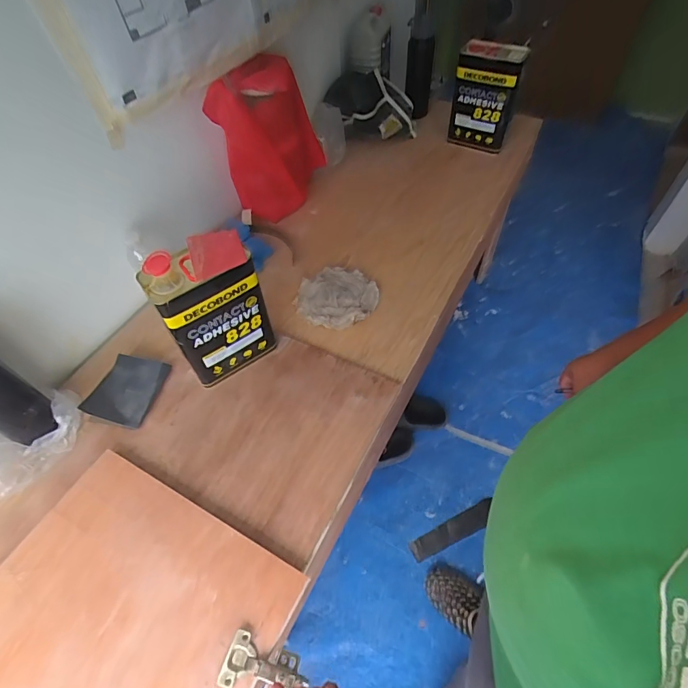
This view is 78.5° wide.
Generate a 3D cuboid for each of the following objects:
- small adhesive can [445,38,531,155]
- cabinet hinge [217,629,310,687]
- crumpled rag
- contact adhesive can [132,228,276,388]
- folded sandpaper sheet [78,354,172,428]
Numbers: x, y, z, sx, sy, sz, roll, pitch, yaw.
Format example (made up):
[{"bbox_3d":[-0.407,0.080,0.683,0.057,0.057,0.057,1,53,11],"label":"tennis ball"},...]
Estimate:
[{"bbox_3d":[0.385,-0.676,1.166,0.173,0.240,0.088,26,59,20],"label":"small adhesive can"},{"bbox_3d":[-0.101,0.408,0.536,0.104,0.022,0.059,8,52,3],"label":"cabinet hinge"},{"bbox_3d":[-0.015,-0.109,0.939,0.175,0.022,0.163,7,55,8],"label":"crumpled rag"},{"bbox_3d":[-0.233,-0.053,0.751,0.170,0.272,0.090,-31,59,-18],"label":"contact adhesive can"},{"bbox_3d":[-0.411,0.085,0.804,0.116,0.028,0.137,9,55,10],"label":"folded sandpaper sheet"}]

